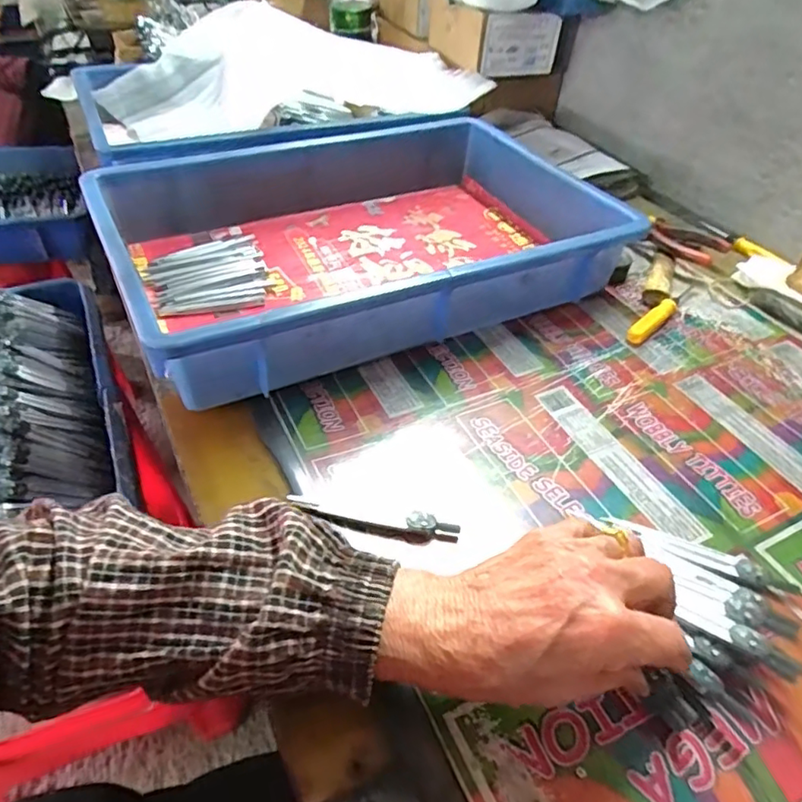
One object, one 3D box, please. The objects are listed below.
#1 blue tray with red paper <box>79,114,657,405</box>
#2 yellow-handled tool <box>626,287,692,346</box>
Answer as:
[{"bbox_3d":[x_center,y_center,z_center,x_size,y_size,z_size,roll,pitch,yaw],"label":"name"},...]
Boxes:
[{"bbox_3d":[-0.030,-0.166,0.559,0.448,0.081,0.321,-18,48,-20],"label":"blue tray with red paper"},{"bbox_3d":[0.242,-0.082,0.540,0.015,0.011,0.115,36,53,28],"label":"yellow-handled tool"}]

